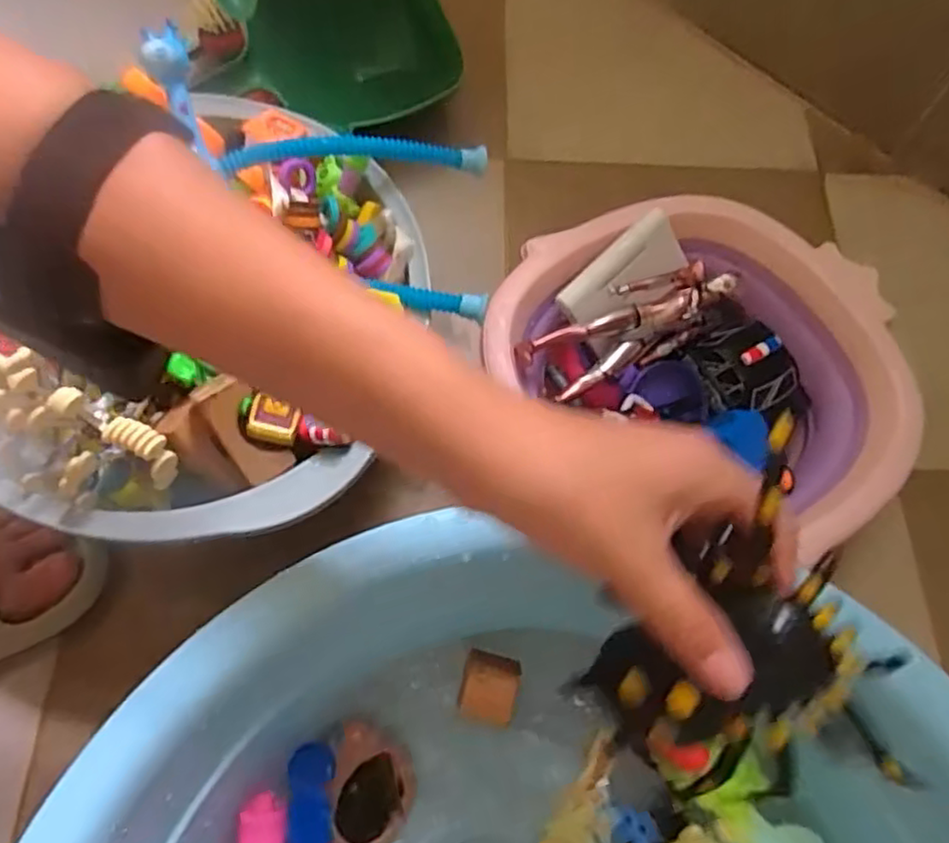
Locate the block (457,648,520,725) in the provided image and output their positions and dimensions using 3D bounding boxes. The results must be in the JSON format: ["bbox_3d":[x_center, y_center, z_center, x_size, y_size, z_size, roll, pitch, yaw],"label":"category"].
[{"bbox_3d":[0.008,0.153,0.391,0.031,0.031,0.035,15,68,4],"label":"block"}]

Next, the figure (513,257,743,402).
[{"bbox_3d":[0.108,-0.067,0.472,0.159,0.029,0.045,-28,71,-13],"label":"figure"}]

